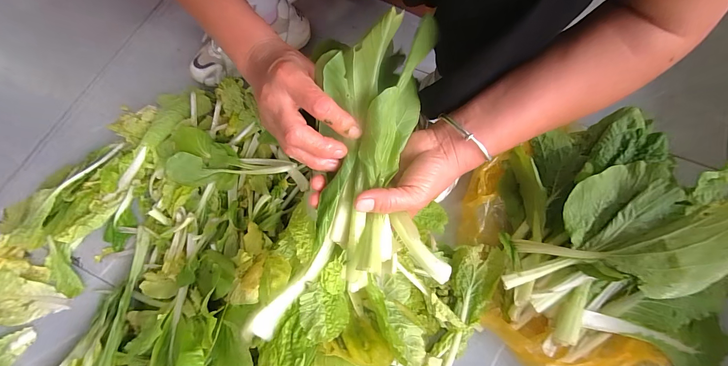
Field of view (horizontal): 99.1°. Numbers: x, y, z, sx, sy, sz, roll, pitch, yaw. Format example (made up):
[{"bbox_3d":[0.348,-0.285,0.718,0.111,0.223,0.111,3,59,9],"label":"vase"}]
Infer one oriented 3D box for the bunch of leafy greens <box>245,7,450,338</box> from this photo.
[{"bbox_3d":[0.007,0.011,0.282,0.150,0.076,0.300,14,95,6],"label":"bunch of leafy greens"}]

